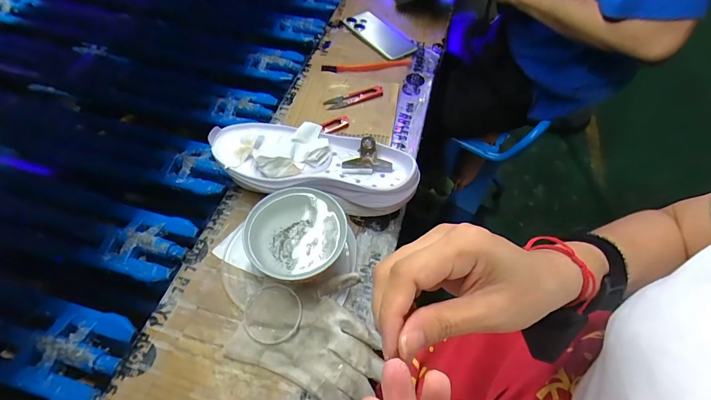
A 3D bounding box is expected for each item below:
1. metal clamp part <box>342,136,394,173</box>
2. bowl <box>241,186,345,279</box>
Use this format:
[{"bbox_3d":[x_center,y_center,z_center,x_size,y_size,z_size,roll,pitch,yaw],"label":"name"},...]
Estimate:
[{"bbox_3d":[0.014,-0.054,0.427,0.060,0.035,0.028,-8,58,-7],"label":"metal clamp part"},{"bbox_3d":[-0.068,0.047,0.405,0.108,0.058,0.109,2,56,-3],"label":"bowl"}]

